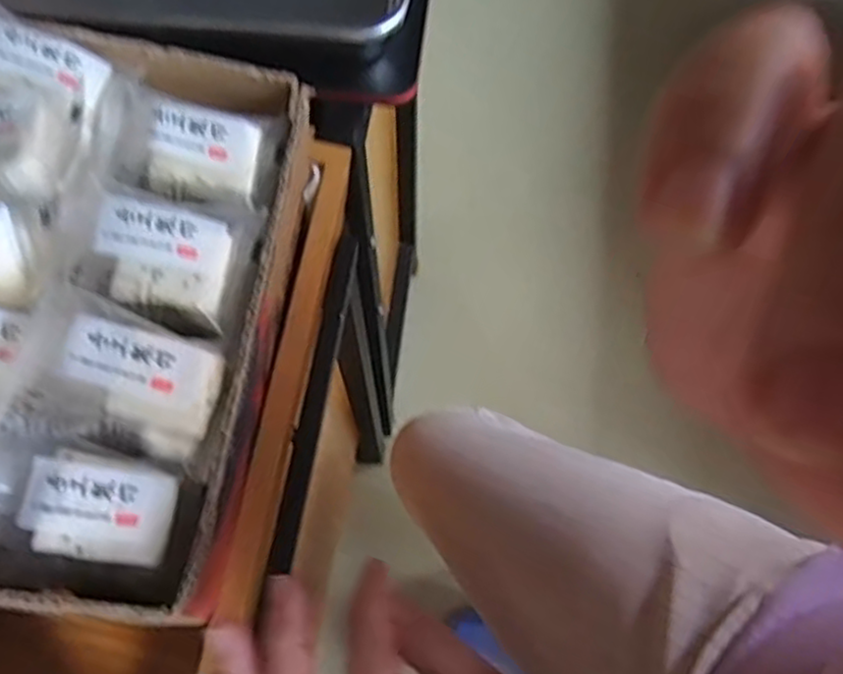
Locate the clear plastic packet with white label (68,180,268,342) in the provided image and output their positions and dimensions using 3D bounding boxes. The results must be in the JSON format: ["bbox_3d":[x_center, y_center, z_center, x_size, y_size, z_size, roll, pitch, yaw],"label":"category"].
[{"bbox_3d":[-0.128,-0.040,0.363,0.080,0.030,0.068,17,78,-17],"label":"clear plastic packet with white label"}]

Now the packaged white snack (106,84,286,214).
[{"bbox_3d":[-0.121,-0.104,0.383,0.083,0.028,0.061,6,65,2],"label":"packaged white snack"}]

